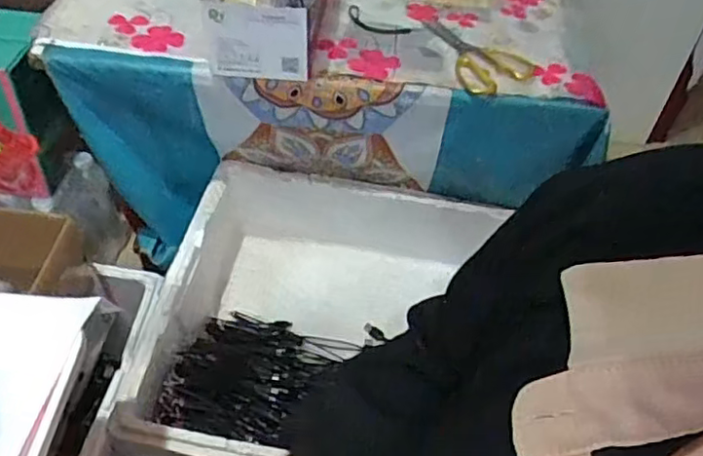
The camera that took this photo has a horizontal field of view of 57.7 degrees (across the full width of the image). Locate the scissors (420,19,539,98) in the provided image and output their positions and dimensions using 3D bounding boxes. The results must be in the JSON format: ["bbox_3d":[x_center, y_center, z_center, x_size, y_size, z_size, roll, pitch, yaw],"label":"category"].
[{"bbox_3d":[0.162,-0.238,0.857,0.108,0.019,0.176,-21,53,-24],"label":"scissors"}]

